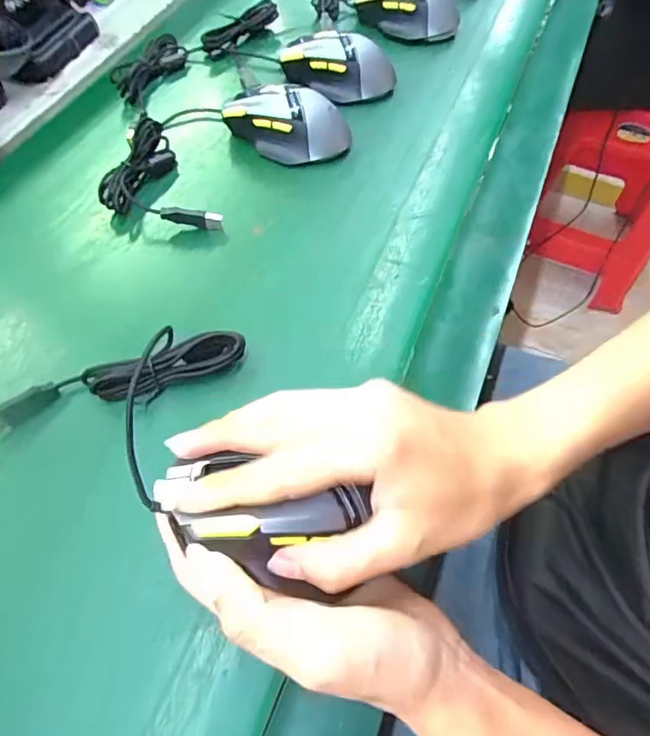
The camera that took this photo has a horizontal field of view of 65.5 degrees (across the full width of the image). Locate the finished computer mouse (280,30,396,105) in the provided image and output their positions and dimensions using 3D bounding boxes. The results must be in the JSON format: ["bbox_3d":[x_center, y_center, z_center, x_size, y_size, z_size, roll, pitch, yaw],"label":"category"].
[{"bbox_3d":[0.015,-0.304,0.503,0.117,0.040,0.073,3,58,-2],"label":"finished computer mouse"}]

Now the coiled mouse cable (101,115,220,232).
[{"bbox_3d":[-0.149,-0.154,0.420,0.075,0.027,0.128,-26,63,-18],"label":"coiled mouse cable"}]

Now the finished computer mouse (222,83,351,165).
[{"bbox_3d":[-0.035,-0.224,0.456,0.117,0.041,0.071,11,58,3],"label":"finished computer mouse"}]

